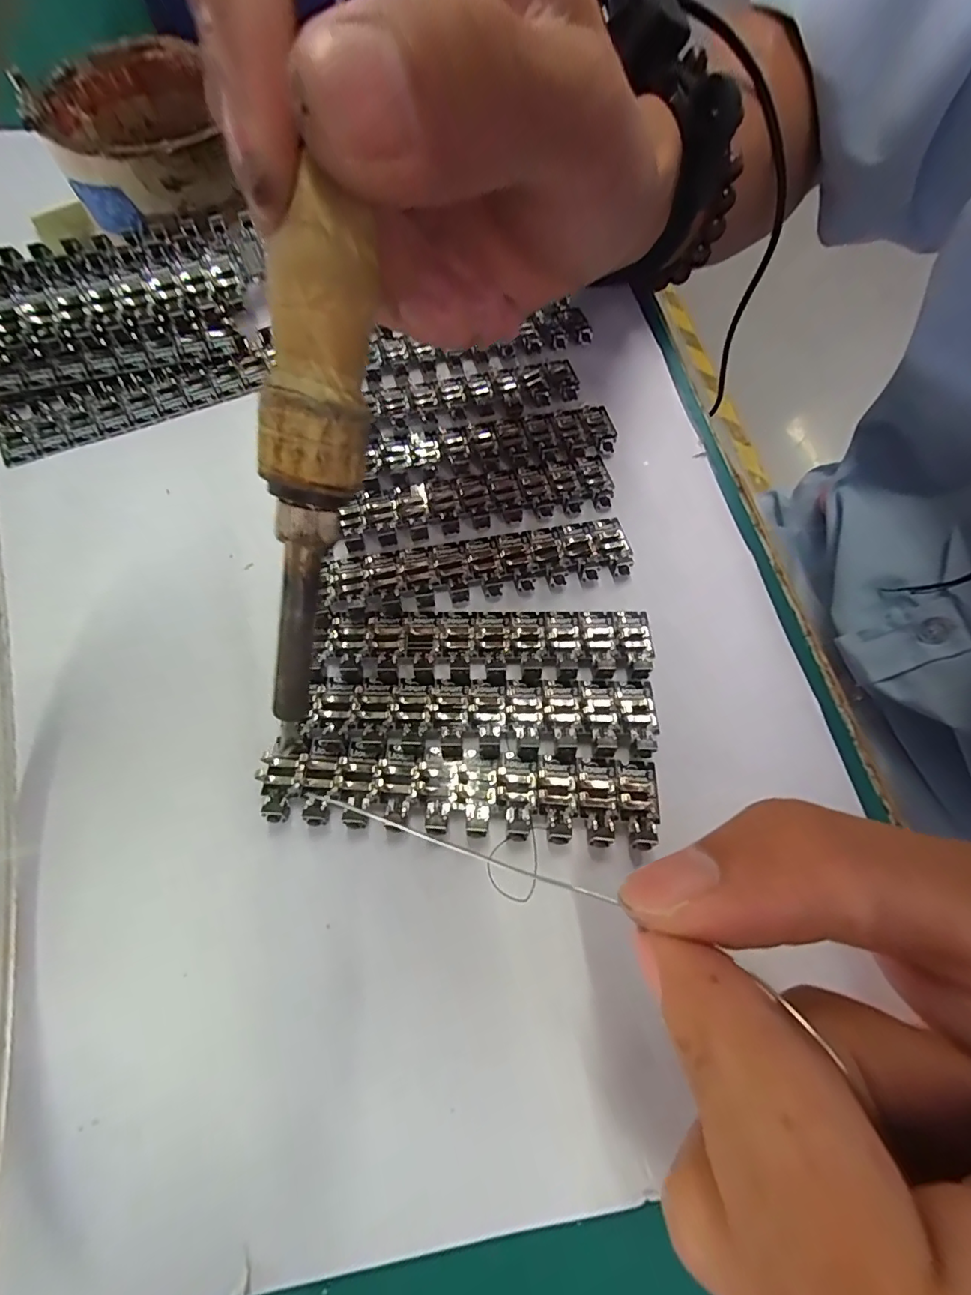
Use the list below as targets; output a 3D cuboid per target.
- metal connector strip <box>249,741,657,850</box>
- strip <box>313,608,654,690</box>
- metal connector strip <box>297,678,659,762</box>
[{"bbox_3d":[-0.008,0.040,0.143,0.108,0.008,0.024,3,68,-1],"label":"metal connector strip"},{"bbox_3d":[0.000,-0.001,0.162,0.103,0.004,0.025,-1,68,-2],"label":"strip"},{"bbox_3d":[-0.002,0.021,0.153,0.102,0.005,0.023,0,68,-2],"label":"metal connector strip"}]

